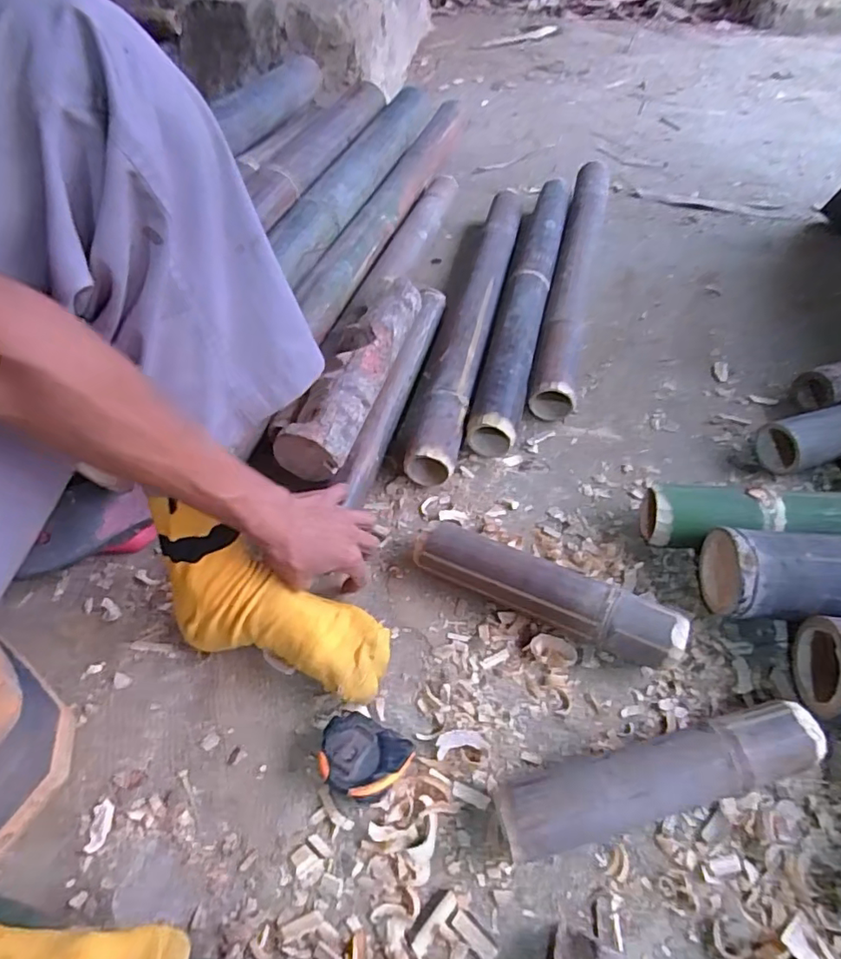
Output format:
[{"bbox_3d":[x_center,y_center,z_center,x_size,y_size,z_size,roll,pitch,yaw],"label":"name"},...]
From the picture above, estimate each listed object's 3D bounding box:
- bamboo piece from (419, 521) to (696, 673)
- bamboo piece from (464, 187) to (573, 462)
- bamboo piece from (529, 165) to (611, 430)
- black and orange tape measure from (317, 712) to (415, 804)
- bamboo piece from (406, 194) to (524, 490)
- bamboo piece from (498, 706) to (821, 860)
[{"bbox_3d":[0.113,0.109,0.529,0.250,0.053,0.049,20,56,21],"label":"bamboo piece"},{"bbox_3d":[0.161,-0.287,0.843,0.067,0.070,0.631,9,53,13],"label":"bamboo piece"},{"bbox_3d":[0.240,-0.328,0.867,0.062,0.071,0.614,9,53,13],"label":"bamboo piece"},{"bbox_3d":[-0.046,0.227,0.454,0.068,0.034,0.054,17,55,19],"label":"black and orange tape measure"},{"bbox_3d":[0.082,-0.241,0.816,0.062,0.066,0.616,8,52,13],"label":"bamboo piece"},{"bbox_3d":[0.179,0.227,0.426,0.243,0.050,0.049,-14,51,-5],"label":"bamboo piece"}]

